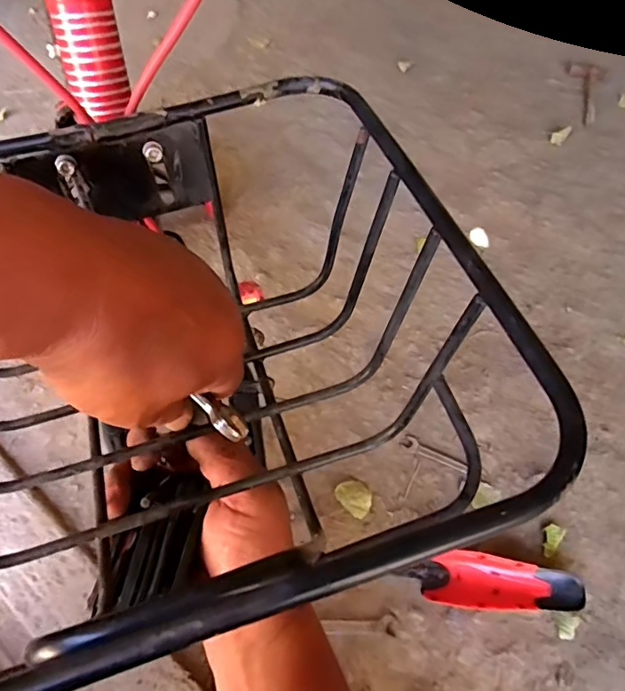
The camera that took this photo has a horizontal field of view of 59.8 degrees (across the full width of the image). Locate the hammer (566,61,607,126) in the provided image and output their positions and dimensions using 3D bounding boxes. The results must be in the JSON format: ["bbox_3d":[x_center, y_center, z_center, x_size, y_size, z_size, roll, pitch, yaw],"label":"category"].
[{"bbox_3d":[0.830,-0.768,1.644,0.114,0.032,0.310,12,57,6],"label":"hammer"}]

